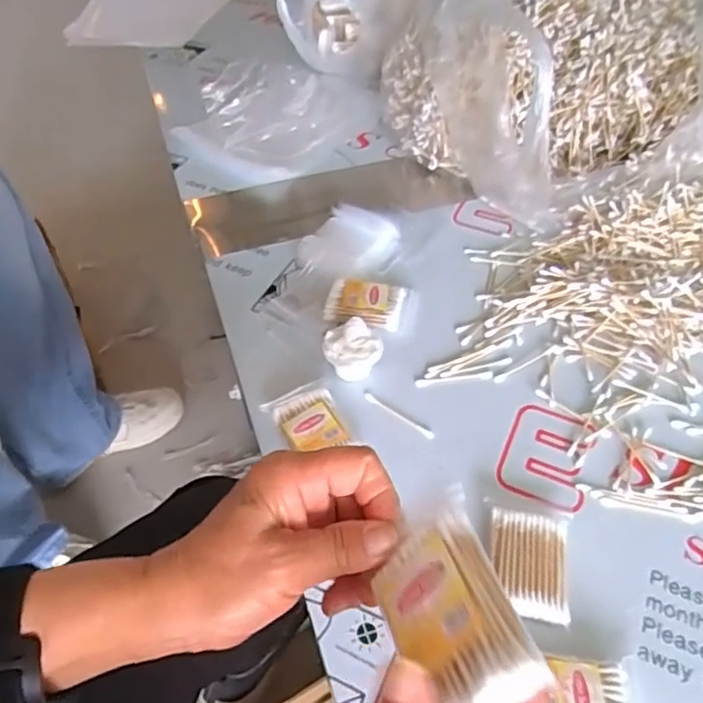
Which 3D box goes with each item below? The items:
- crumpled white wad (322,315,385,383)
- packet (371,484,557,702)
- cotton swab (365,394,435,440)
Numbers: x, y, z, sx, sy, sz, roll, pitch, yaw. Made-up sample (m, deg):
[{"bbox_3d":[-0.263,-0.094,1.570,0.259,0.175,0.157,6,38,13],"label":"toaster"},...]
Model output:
[{"bbox_3d":[0.001,0.003,0.574,0.048,0.036,0.045,-1,49,1],"label":"crumpled white wad"},{"bbox_3d":[0.038,0.102,0.247,0.054,0.013,0.083,-46,37,15],"label":"packet"},{"bbox_3d":[0.042,0.057,0.553,0.073,0.004,0.008,30,56,24],"label":"cotton swab"}]

